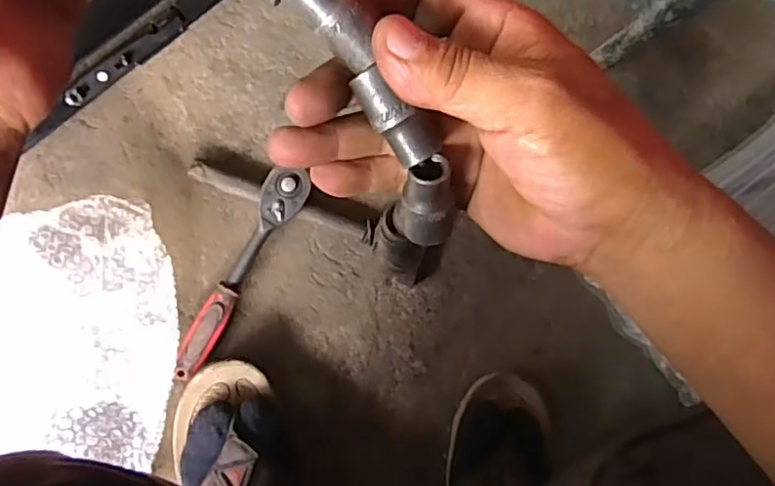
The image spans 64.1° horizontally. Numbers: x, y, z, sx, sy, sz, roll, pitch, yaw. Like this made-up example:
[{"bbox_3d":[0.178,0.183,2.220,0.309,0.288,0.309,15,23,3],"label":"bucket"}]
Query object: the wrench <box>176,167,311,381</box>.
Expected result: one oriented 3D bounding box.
[{"bbox_3d":[-0.152,0.028,0.631,0.041,0.041,0.234,31,86,-6],"label":"wrench"}]

